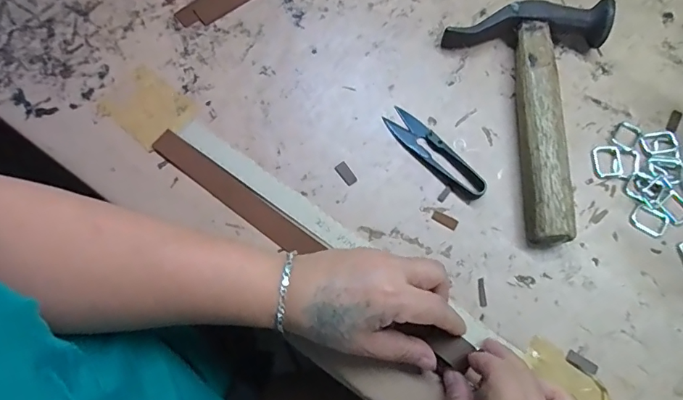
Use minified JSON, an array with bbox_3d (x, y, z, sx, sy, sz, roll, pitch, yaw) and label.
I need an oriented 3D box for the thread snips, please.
[{"bbox_3d":[0.075,-0.038,0.352,0.025,0.010,0.096,-43,77,-10],"label":"thread snips"}]

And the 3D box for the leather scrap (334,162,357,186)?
[{"bbox_3d":[0.004,-0.021,0.350,0.010,0.004,0.020,-35,76,-8],"label":"leather scrap"}]

